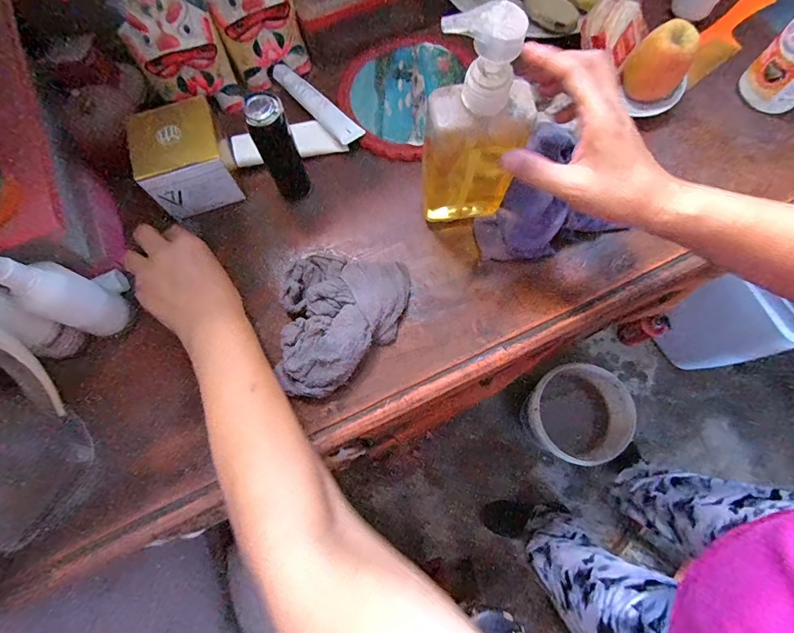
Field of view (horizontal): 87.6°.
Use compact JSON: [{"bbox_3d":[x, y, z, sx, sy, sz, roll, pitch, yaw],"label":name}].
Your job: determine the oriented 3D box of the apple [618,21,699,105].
[{"bbox_3d":[0.293,-0.281,0.462,0.065,0.066,0.053,28,77,9],"label":"apple"}]

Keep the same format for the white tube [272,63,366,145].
[{"bbox_3d":[-0.102,-0.263,0.509,0.029,0.015,0.150,-43,78,-10],"label":"white tube"}]

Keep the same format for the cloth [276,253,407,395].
[{"bbox_3d":[-0.053,0.004,0.422,0.124,0.041,0.146,0,75,2],"label":"cloth"}]

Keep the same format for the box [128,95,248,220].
[{"bbox_3d":[-0.229,-0.172,0.446,0.082,0.079,0.094,-17,75,-3],"label":"box"}]

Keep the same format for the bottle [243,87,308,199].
[{"bbox_3d":[-0.122,-0.172,0.431,0.037,0.121,0.034,-23,75,-5],"label":"bottle"}]

